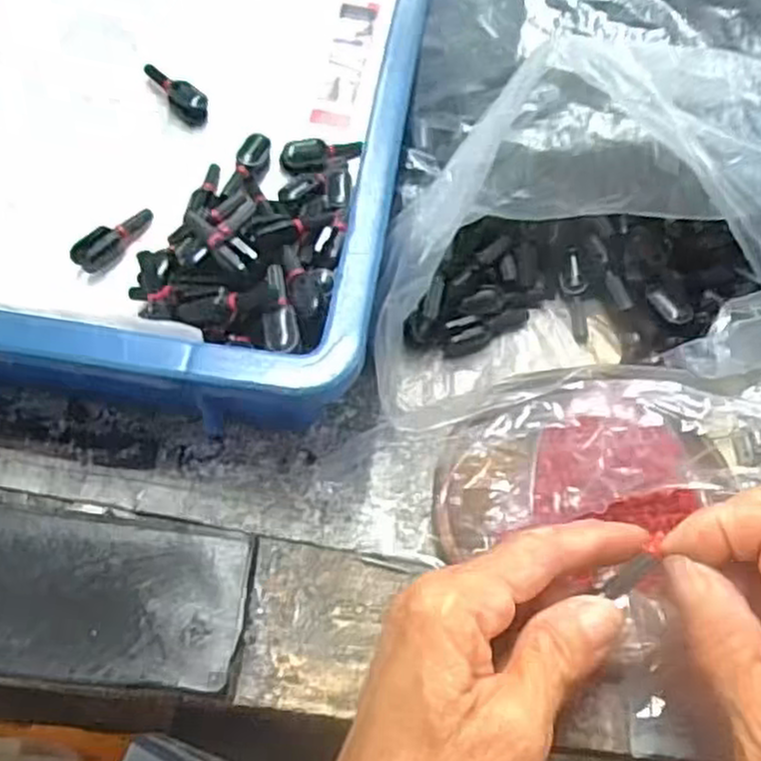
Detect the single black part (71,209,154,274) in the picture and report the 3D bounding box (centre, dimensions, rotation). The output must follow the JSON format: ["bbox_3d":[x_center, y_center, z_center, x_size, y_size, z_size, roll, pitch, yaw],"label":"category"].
[{"bbox_3d":[-0.120,-0.064,0.340,0.008,0.015,0.044,34,53,13],"label":"single black part"}]

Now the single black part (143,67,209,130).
[{"bbox_3d":[-0.104,-0.146,0.381,0.042,0.014,0.015,40,69,16],"label":"single black part"}]

